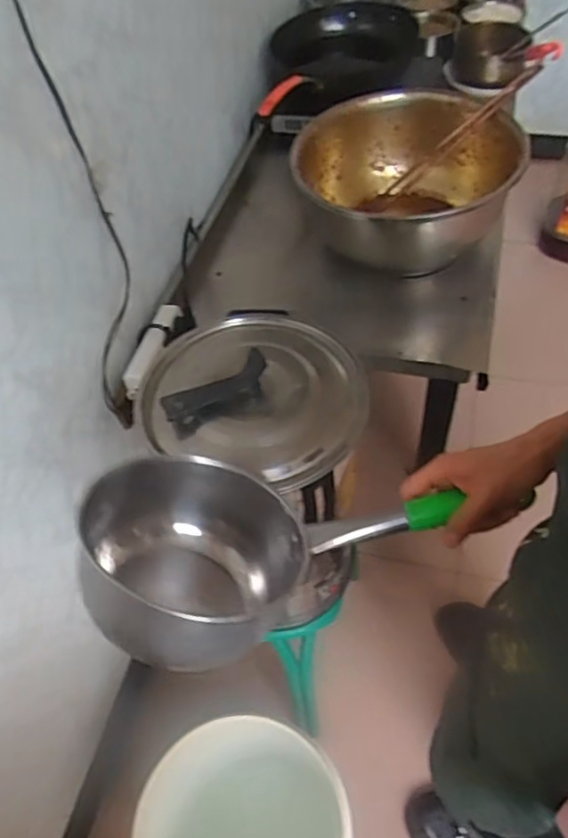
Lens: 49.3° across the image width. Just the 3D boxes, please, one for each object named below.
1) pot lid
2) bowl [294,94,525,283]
[{"bbox_3d":[-0.030,-0.041,0.683,0.236,0.047,0.212,19,58,18],"label":"pot lid"},{"bbox_3d":[0.222,-0.426,1.129,0.356,0.183,0.356,-2,54,3],"label":"bowl"}]

